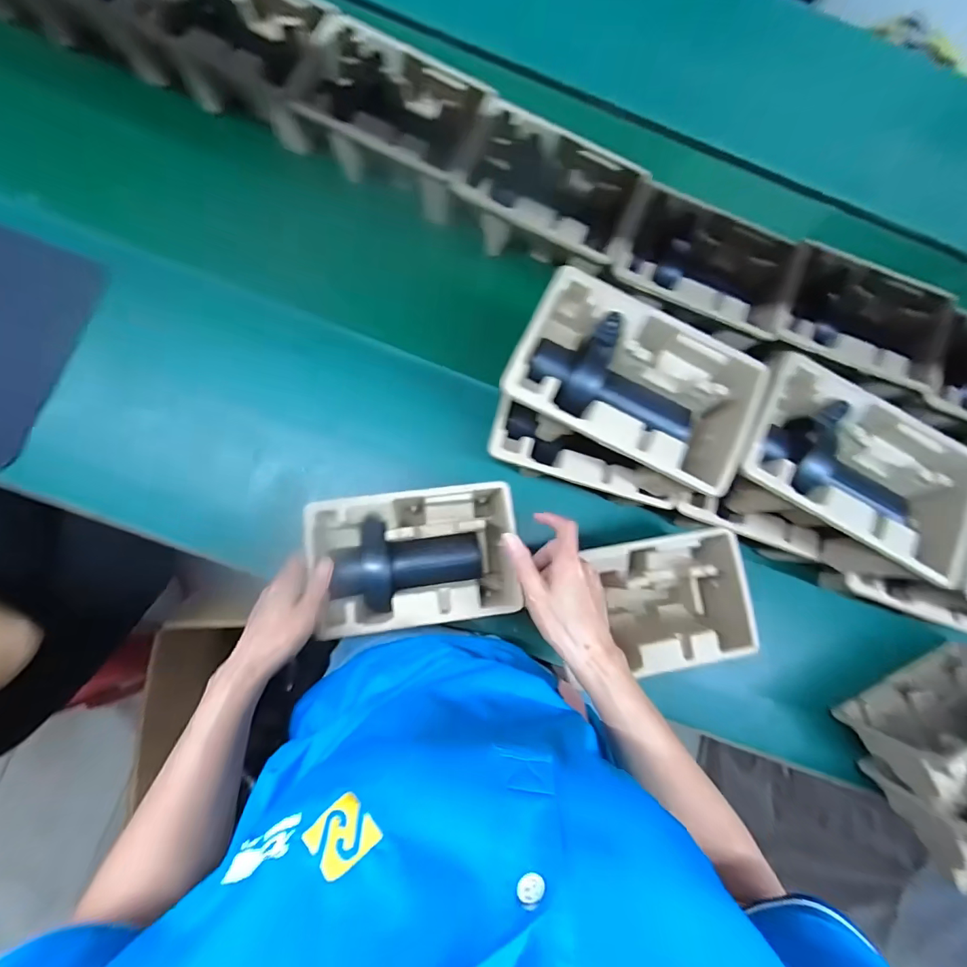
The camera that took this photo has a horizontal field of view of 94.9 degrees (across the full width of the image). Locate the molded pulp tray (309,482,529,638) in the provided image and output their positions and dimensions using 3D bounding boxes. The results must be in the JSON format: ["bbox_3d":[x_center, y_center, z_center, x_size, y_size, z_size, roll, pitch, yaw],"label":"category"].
[{"bbox_3d":[-0.076,0.086,0.522,0.222,0.083,0.148,-6,84,-6],"label":"molded pulp tray"}]

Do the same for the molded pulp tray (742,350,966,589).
[{"bbox_3d":[0.373,-0.016,0.449,0.234,0.065,0.149,30,82,-2],"label":"molded pulp tray"}]

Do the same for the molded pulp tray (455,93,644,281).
[{"bbox_3d":[0.082,-0.376,0.611,0.231,0.095,0.152,27,82,-2],"label":"molded pulp tray"}]

